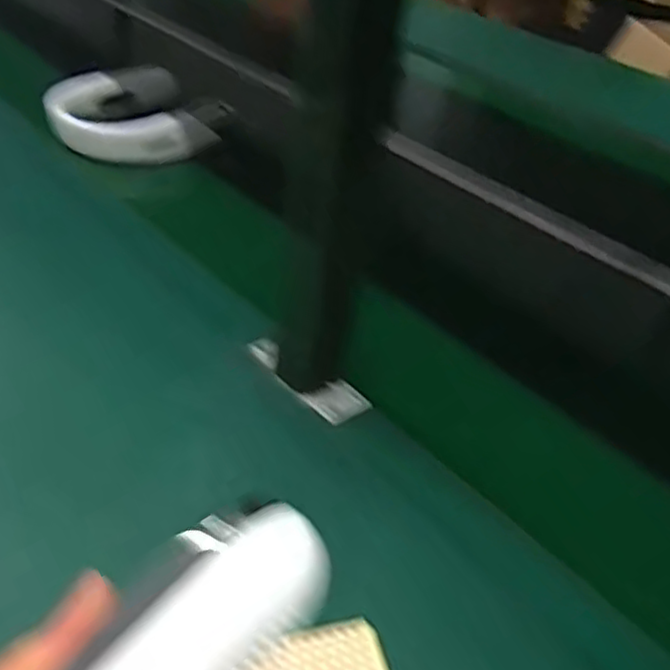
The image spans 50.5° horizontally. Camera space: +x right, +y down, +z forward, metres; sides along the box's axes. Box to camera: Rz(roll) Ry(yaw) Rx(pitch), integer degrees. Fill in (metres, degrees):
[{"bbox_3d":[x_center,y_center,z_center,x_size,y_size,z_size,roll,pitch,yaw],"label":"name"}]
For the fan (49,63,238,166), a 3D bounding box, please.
[{"bbox_3d":[-0.260,-0.291,0.941,0.222,0.065,0.176,-10,41,-23],"label":"fan"}]

